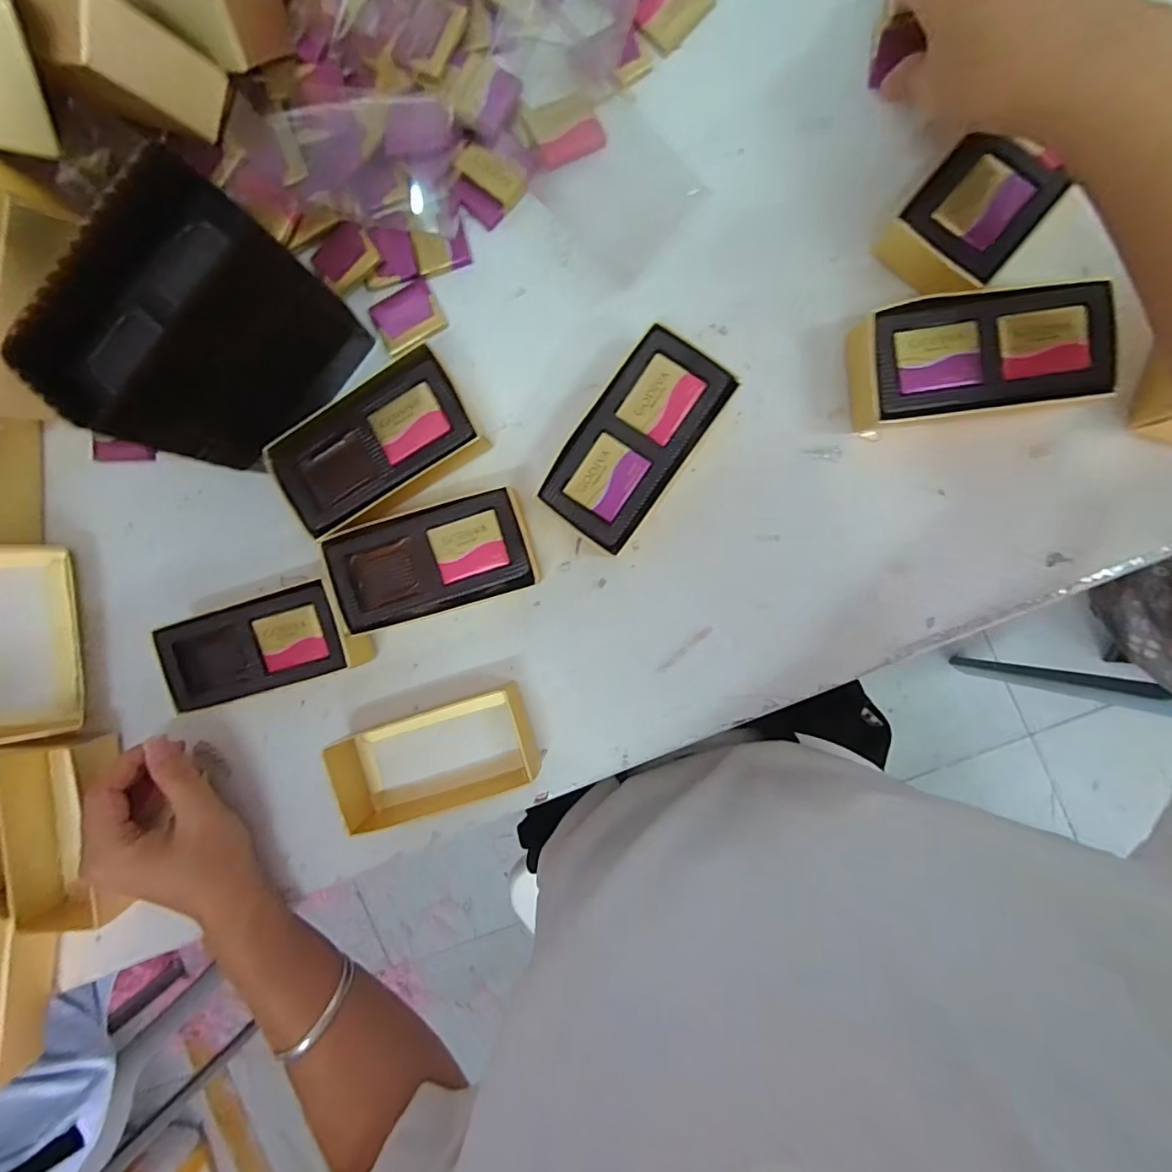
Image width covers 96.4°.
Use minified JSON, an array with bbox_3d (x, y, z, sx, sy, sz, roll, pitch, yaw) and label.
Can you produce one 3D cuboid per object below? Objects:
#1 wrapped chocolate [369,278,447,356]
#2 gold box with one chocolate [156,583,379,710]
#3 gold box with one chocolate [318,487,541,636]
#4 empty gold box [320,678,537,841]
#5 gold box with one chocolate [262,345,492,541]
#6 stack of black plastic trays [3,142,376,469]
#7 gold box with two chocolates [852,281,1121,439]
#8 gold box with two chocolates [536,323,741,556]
[{"bbox_3d":[-0.107,-0.161,0.314,0.040,0.004,0.033,-28,89,6],"label":"wrapped chocolate"},{"bbox_3d":[-0.190,0.034,0.317,0.116,0.034,0.055,-14,91,6],"label":"gold box with one chocolate"},{"bbox_3d":[-0.086,-0.015,0.306,0.115,0.033,0.056,-15,91,6],"label":"gold box with one chocolate"},{"bbox_3d":[-0.088,0.107,0.316,0.113,0.030,0.061,-18,91,6],"label":"empty gold box"},{"bbox_3d":[-0.119,-0.080,0.307,0.111,0.037,0.067,-34,89,6],"label":"gold box with one chocolate"},{"bbox_3d":[-0.184,-0.122,0.270,0.118,0.109,0.070,-43,88,6],"label":"stack of black plastic trays"},{"bbox_3d":[0.197,-0.118,0.276,0.122,0.033,0.059,-7,92,6],"label":"gold box with two chocolates"},{"bbox_3d":[0.028,-0.079,0.294,0.058,0.036,0.111,37,95,3],"label":"gold box with two chocolates"}]

